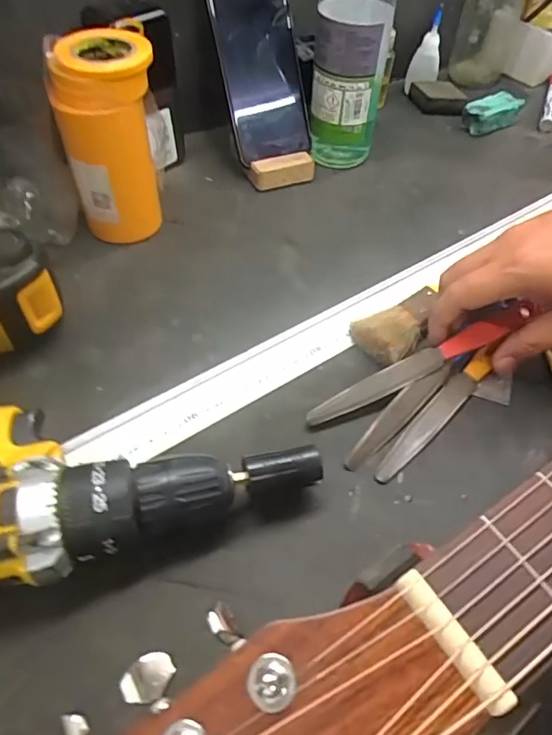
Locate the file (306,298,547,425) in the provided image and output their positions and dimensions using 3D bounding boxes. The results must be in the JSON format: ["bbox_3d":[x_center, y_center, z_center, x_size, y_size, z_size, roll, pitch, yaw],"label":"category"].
[{"bbox_3d":[0.098,-0.003,0.330,0.171,0.006,0.016,-25,58,-12],"label":"file"}]

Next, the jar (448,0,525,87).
[{"bbox_3d":[0.252,-0.412,0.580,0.067,0.146,0.065,1,53,-2],"label":"jar"}]

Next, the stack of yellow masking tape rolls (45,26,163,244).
[{"bbox_3d":[-0.123,-0.169,0.378,0.064,0.134,0.059,-7,54,-8],"label":"stack of yellow masking tape rolls"}]

